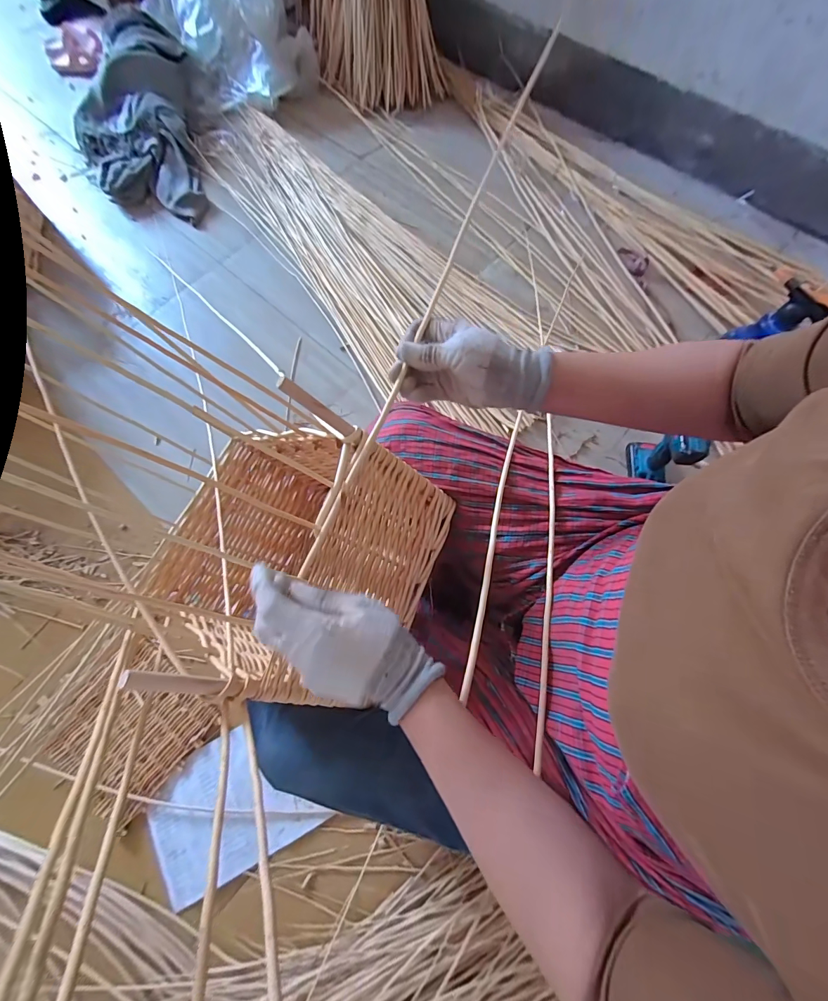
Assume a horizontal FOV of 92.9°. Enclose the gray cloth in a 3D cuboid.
[{"bbox_3d":[-0.864,-1.149,1.185,0.368,0.182,0.630,-10,74,-3],"label":"gray cloth"}]

